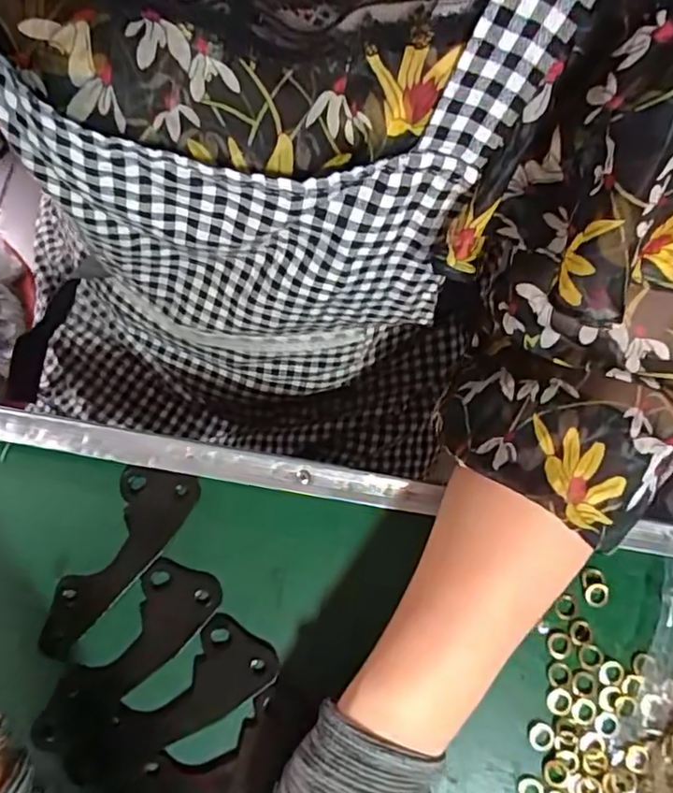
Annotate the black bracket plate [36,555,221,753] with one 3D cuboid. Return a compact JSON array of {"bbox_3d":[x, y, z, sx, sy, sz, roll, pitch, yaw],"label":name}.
[{"bbox_3d":[-0.108,0.131,0.312,0.039,0.006,0.108,41,78,11],"label":"black bracket plate"}]

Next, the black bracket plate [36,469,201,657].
[{"bbox_3d":[-0.116,0.087,0.322,0.042,0.004,0.109,24,75,7],"label":"black bracket plate"}]

